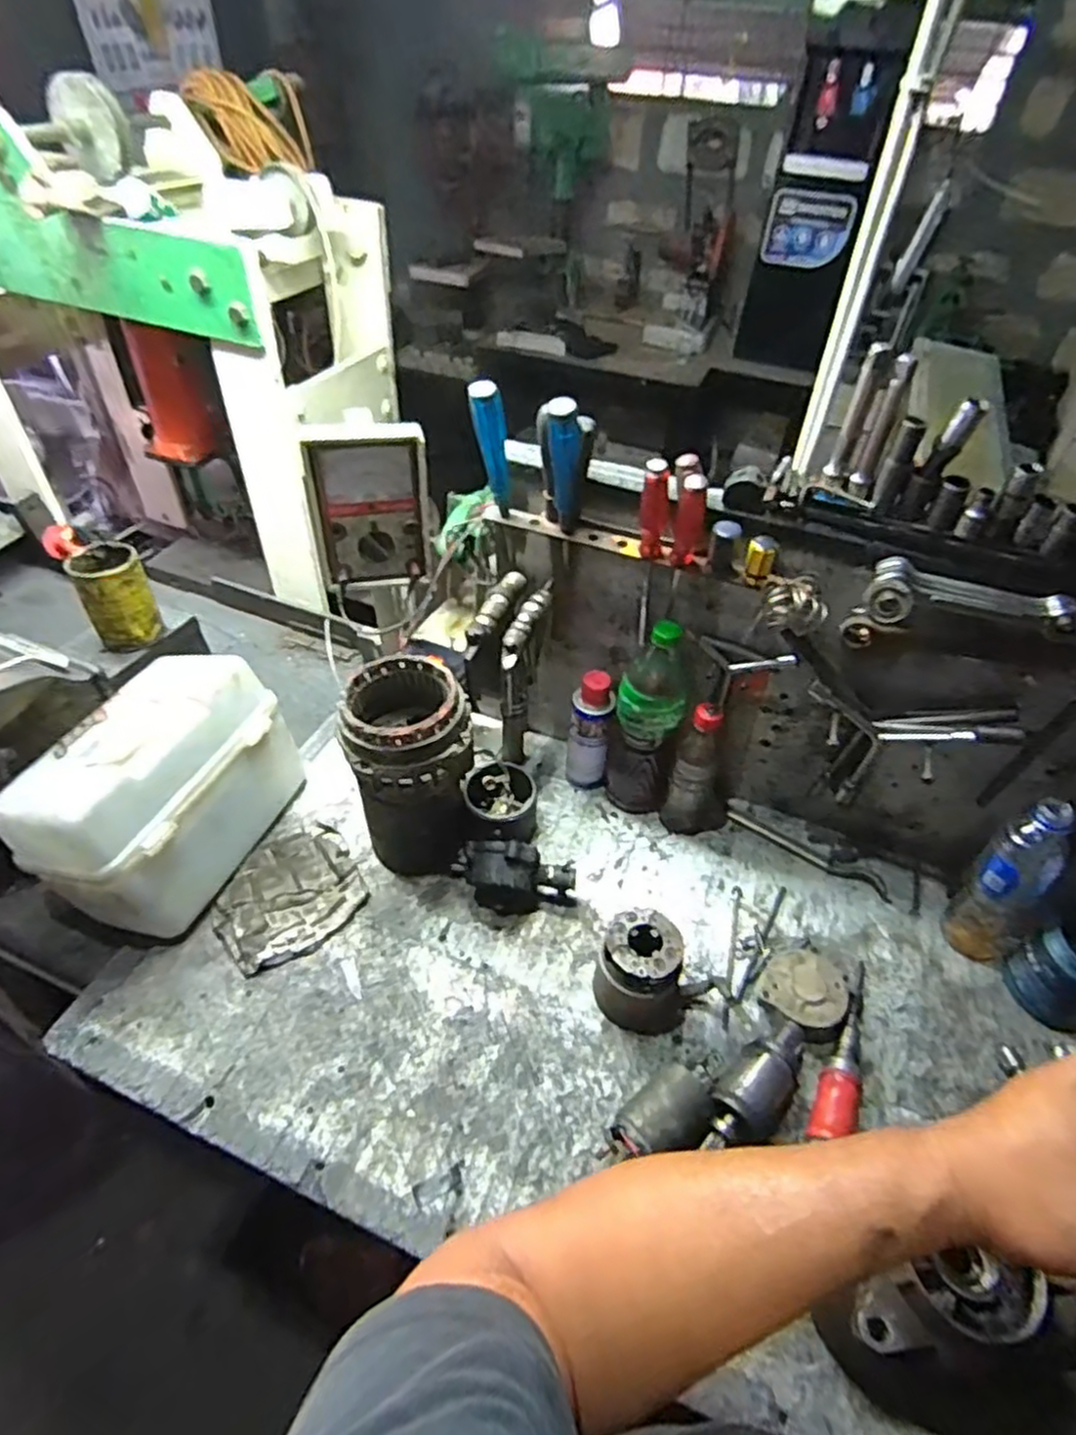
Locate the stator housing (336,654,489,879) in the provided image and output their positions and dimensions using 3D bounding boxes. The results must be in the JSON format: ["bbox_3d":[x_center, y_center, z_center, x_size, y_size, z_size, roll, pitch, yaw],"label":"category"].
[{"bbox_3d":[-0.139,0.059,0.782,0.126,0.231,0.129,-16,49,-19],"label":"stator housing"}]

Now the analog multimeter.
[{"bbox_3d":[-0.184,-0.234,0.771,0.124,0.166,0.055,-8,47,-12],"label":"analog multimeter"}]

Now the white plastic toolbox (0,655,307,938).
[{"bbox_3d":[-0.416,0.077,0.785,0.170,0.175,0.264,16,47,11],"label":"white plastic toolbox"}]

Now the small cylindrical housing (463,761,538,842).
[{"bbox_3d":[-0.045,0.104,0.856,0.088,0.062,0.104,-2,46,-6],"label":"small cylindrical housing"}]

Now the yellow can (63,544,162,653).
[{"bbox_3d":[-0.526,-0.150,0.887,0.078,0.108,0.077,-25,52,-25],"label":"yellow can"}]

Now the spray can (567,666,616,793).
[{"bbox_3d":[0.064,0.020,0.871,0.051,0.168,0.046,8,46,4],"label":"spray can"}]

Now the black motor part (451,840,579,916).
[{"bbox_3d":[-0.028,0.173,0.782,0.143,0.083,0.057,11,46,7],"label":"black motor part"}]

